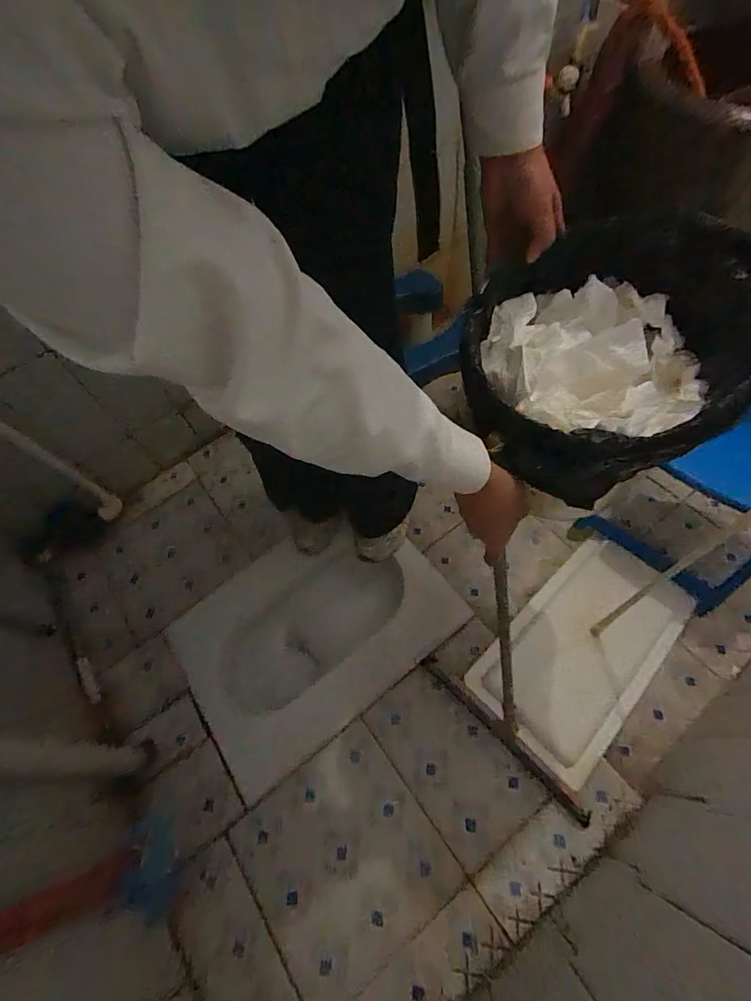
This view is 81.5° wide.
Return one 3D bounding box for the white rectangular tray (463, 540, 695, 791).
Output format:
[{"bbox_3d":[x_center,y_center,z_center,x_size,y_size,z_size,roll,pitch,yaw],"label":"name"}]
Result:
[{"bbox_3d":[0.422,0.279,0.877,0.484,0.072,0.253,-40,62,-19],"label":"white rectangular tray"}]

